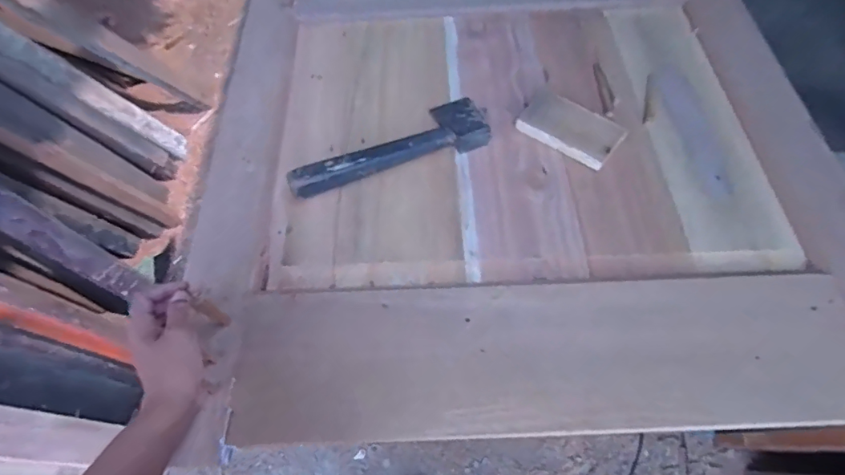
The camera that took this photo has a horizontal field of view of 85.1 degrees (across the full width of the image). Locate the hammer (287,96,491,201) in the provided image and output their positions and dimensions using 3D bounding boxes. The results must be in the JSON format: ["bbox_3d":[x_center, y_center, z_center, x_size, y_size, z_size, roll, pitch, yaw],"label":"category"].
[{"bbox_3d":[-0.054,-0.155,0.747,0.332,0.034,0.117,-20,62,-8],"label":"hammer"}]

